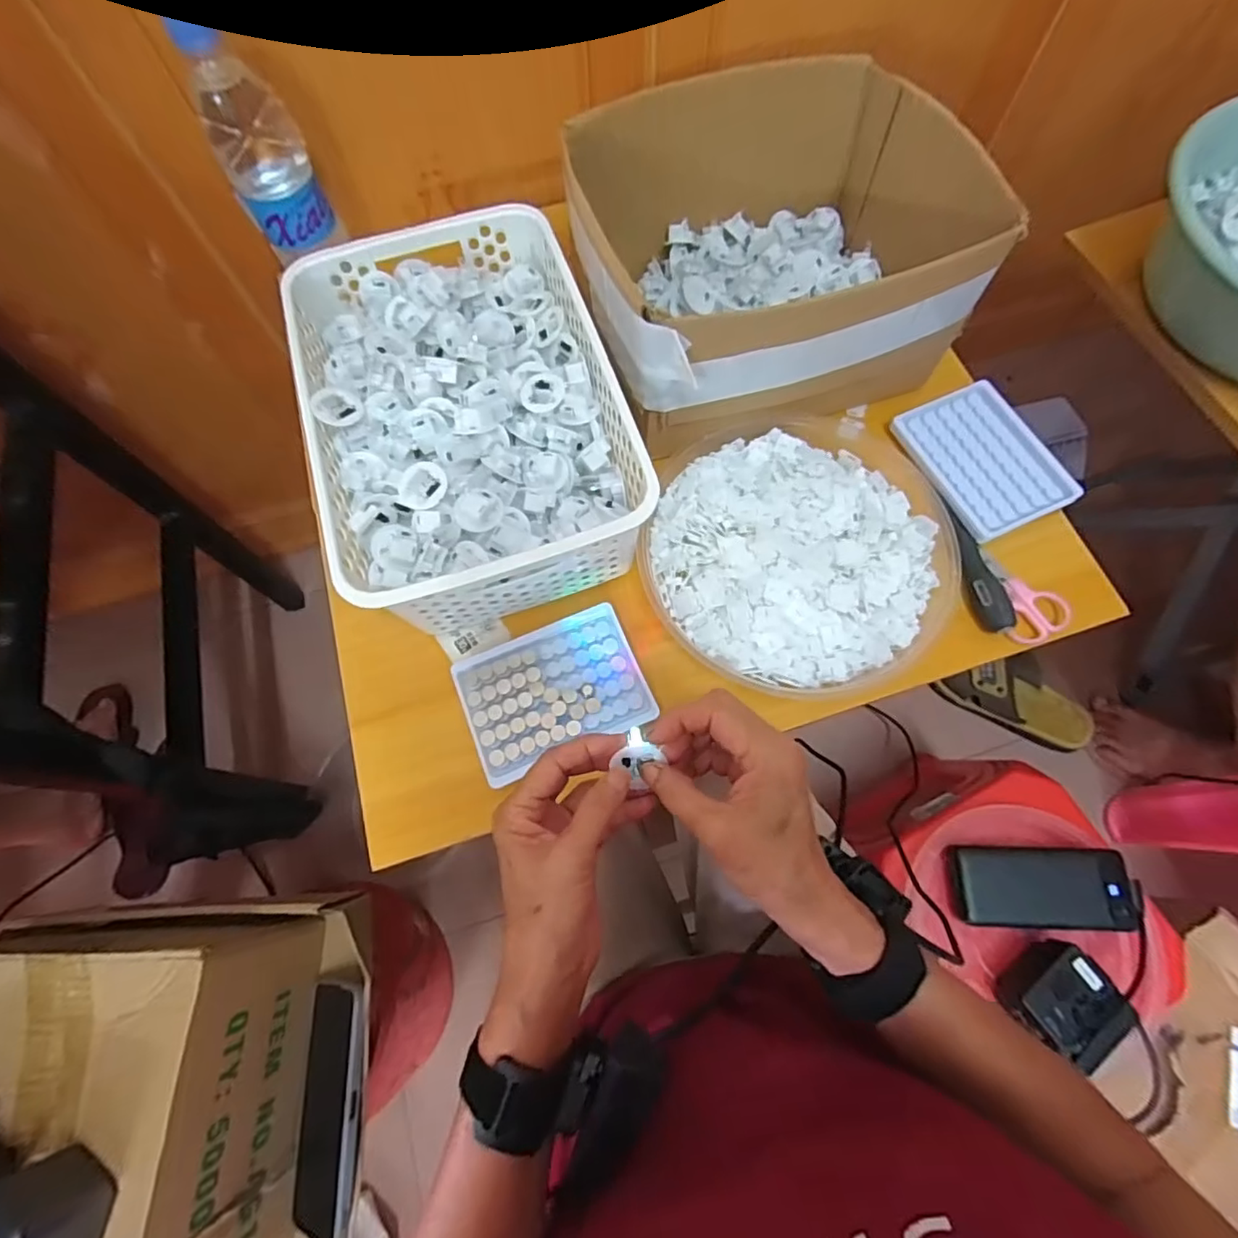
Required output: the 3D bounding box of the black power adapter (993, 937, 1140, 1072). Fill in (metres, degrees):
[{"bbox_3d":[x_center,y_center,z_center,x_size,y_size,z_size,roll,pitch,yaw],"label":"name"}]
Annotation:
[{"bbox_3d":[0.415,0.355,0.538,0.092,0.065,0.073,-34,74,-10],"label":"black power adapter"}]

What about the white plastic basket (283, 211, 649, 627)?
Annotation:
[{"bbox_3d":[-0.112,-0.158,0.444,0.215,0.102,0.302,-18,72,-5],"label":"white plastic basket"}]

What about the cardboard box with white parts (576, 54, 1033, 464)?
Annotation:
[{"bbox_3d":[0.117,-0.307,0.477,0.280,0.121,0.265,-17,71,-5],"label":"cardboard box with white parts"}]

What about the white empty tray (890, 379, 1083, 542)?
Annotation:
[{"bbox_3d":[0.307,-0.137,0.490,0.105,0.009,0.134,-22,72,-6],"label":"white empty tray"}]

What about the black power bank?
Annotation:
[{"bbox_3d":[0.416,0.264,0.570,0.159,0.033,0.073,1,71,2],"label":"black power bank"}]

